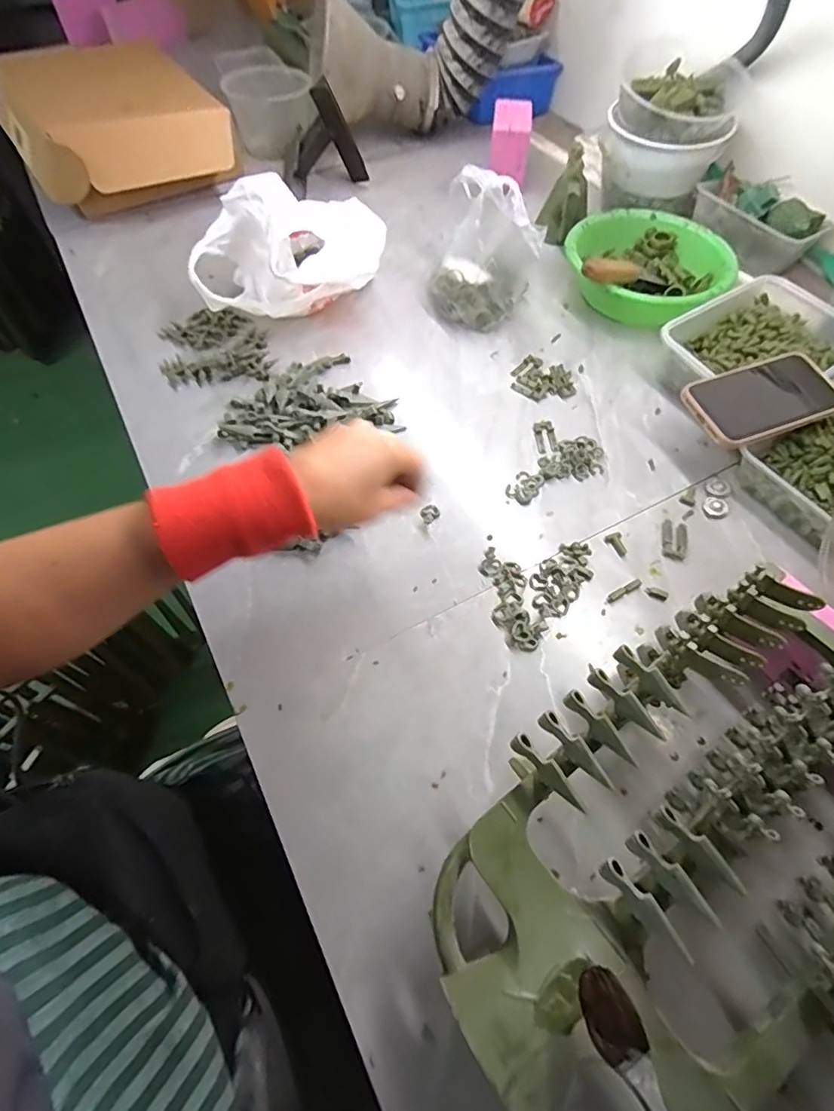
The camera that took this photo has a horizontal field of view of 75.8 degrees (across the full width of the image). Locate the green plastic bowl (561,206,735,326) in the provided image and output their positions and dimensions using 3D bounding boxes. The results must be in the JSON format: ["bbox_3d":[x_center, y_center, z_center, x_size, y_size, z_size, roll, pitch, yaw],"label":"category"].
[{"bbox_3d":[0.290,-0.365,0.682,0.193,0.077,0.198,0,58,0],"label":"green plastic bowl"}]

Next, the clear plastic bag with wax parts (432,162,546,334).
[{"bbox_3d":[0.084,-0.373,0.656,0.124,0.136,0.129,7,58,4],"label":"clear plastic bag with wax parts"}]

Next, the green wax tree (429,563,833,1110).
[{"bbox_3d":[0.163,0.170,0.324,0.322,0.101,0.200,-31,63,-18],"label":"green wax tree"}]

